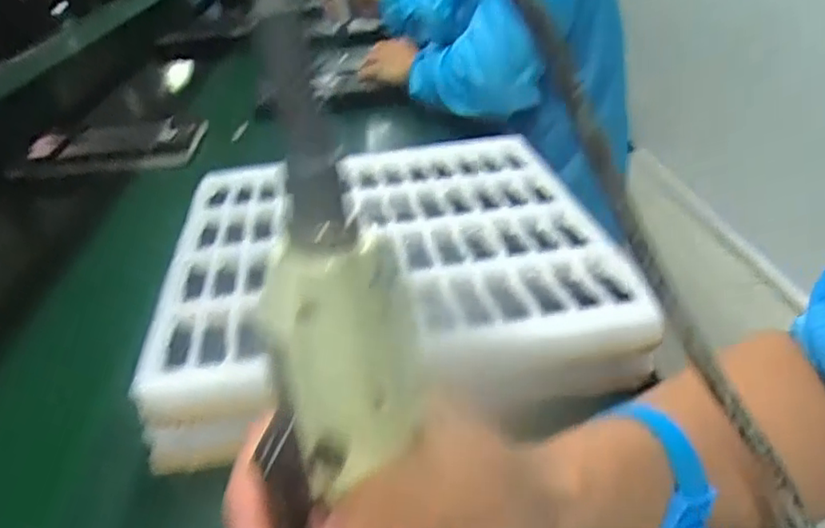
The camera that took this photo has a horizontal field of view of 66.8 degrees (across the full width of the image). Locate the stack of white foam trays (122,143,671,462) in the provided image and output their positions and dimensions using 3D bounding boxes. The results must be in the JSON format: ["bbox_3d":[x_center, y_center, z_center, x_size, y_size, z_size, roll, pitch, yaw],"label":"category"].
[{"bbox_3d":[-0.027,-0.002,0.527,0.344,0.070,0.327,-10,32,-8],"label":"stack of white foam trays"}]

